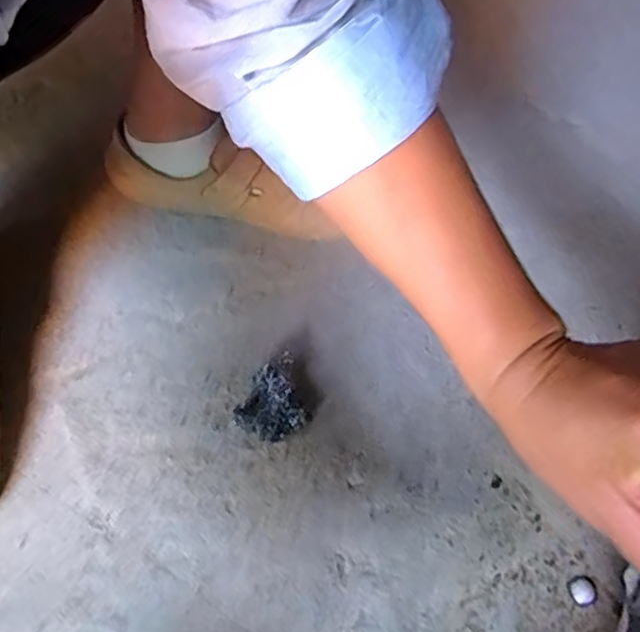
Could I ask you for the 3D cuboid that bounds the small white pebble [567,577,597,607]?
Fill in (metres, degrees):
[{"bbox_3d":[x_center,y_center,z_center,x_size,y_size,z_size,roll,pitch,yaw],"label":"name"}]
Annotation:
[{"bbox_3d":[0.186,0.194,0.431,0.018,0.004,0.018,1,60,-1],"label":"small white pebble"}]

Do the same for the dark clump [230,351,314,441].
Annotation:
[{"bbox_3d":[-0.039,0.069,0.482,0.057,0.033,0.056,1,60,-1],"label":"dark clump"}]

